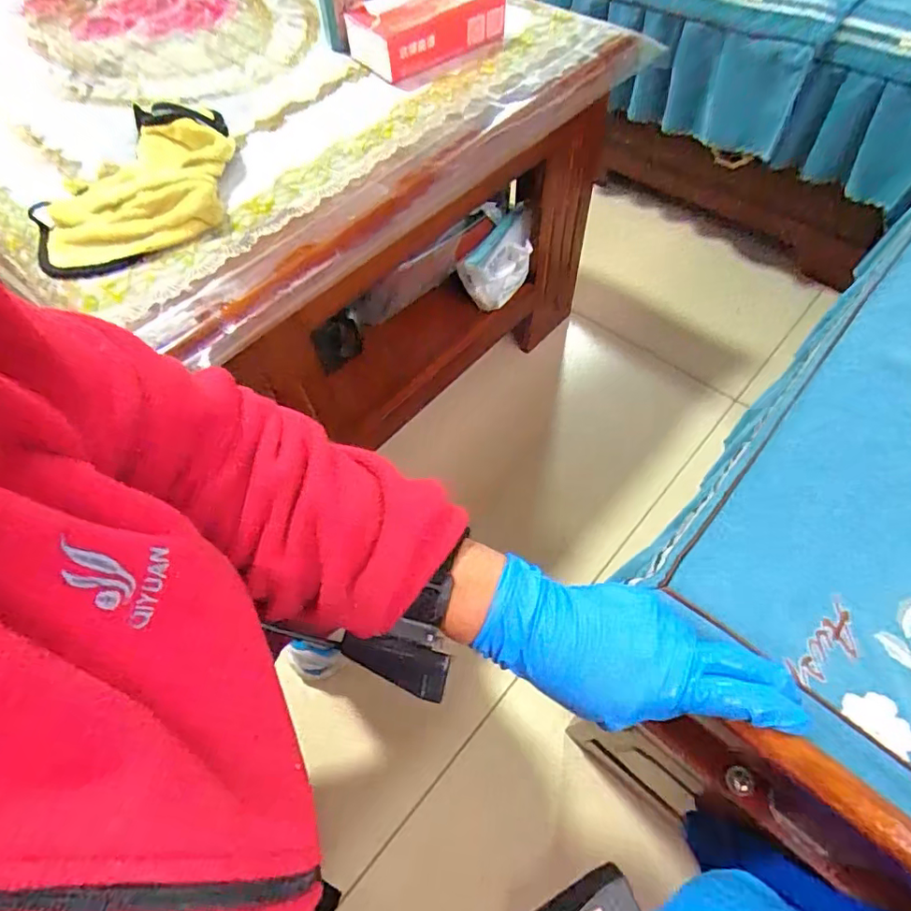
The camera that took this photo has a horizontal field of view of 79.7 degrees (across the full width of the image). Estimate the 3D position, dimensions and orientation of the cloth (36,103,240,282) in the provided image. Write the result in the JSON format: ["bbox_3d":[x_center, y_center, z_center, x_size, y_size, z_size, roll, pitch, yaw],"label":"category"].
[{"bbox_3d":[-0.325,-0.279,0.551,0.211,0.039,0.206,-26,61,-11],"label":"cloth"}]

